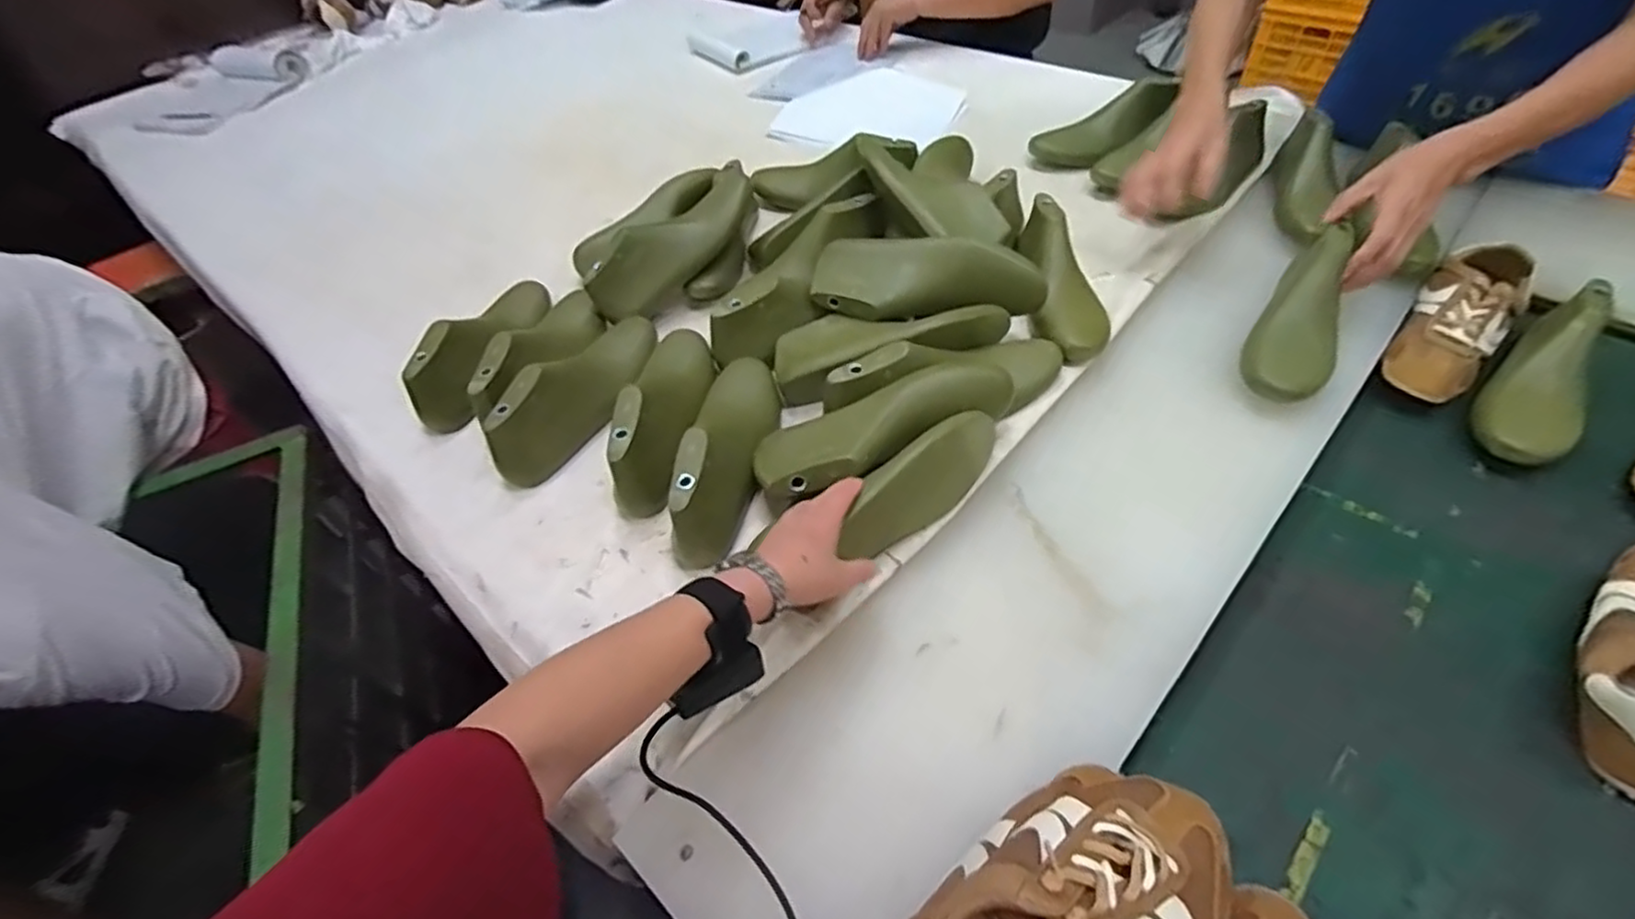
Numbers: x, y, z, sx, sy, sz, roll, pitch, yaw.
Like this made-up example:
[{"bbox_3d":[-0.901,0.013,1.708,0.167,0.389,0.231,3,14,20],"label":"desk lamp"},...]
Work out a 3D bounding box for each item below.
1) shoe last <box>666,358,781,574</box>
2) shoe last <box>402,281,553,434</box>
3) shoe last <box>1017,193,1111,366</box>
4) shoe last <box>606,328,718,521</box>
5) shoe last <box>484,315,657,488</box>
[{"bbox_3d":[-0.086,-0.021,0.690,0.083,0.089,0.245,0,49,9],"label":"shoe last"},{"bbox_3d":[-0.401,-0.144,0.827,0.100,0.083,0.245,-4,49,5],"label":"shoe last"},{"bbox_3d":[0.289,-0.214,0.807,0.079,0.078,0.238,-1,49,9],"label":"shoe last"},{"bbox_3d":[-0.163,-0.067,0.734,0.088,0.092,0.246,-4,49,5],"label":"shoe last"},{"bbox_3d":[-0.257,-0.093,0.770,0.074,0.084,0.263,10,52,17],"label":"shoe last"}]

